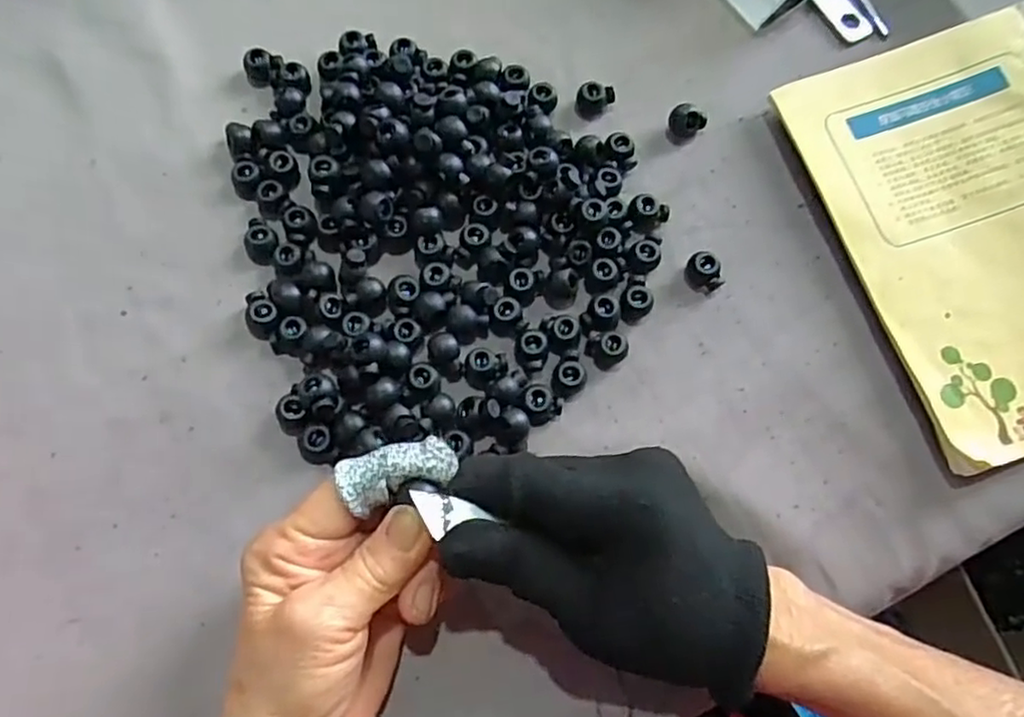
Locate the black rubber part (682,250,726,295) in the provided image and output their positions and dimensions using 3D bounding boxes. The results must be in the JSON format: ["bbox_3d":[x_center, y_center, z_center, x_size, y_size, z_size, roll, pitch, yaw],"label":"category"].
[{"bbox_3d":[0.092,-0.042,0.323,0.016,0.010,0.019,-17,75,-5],"label":"black rubber part"}]

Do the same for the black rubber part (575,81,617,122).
[{"bbox_3d":[0.043,-0.134,0.350,0.019,0.012,0.015,14,74,3],"label":"black rubber part"}]

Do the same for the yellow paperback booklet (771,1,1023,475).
[{"bbox_3d":[0.229,-0.067,0.321,0.140,0.011,0.206,-19,75,0],"label":"yellow paperback booklet"}]

